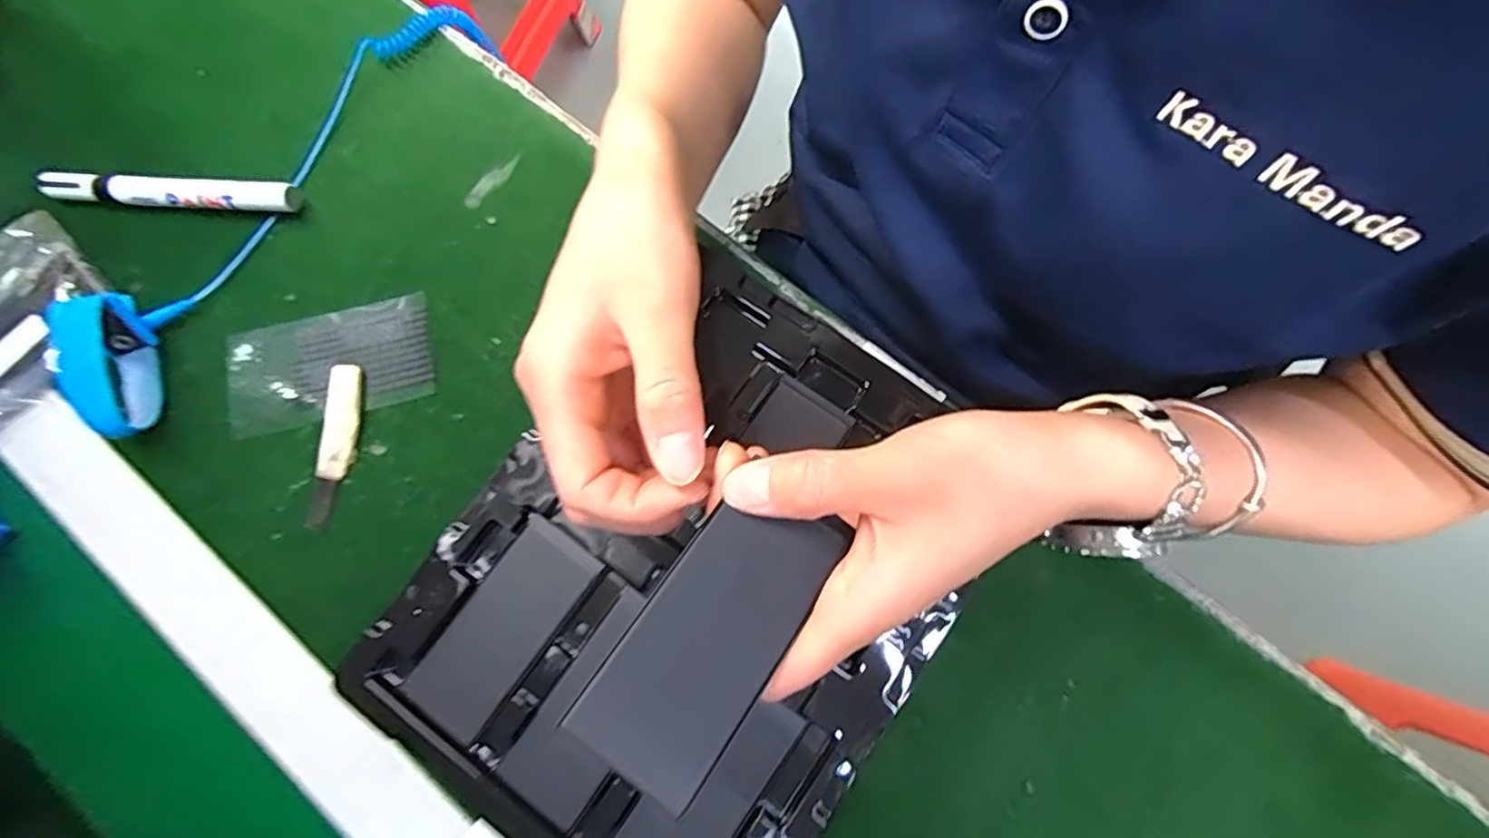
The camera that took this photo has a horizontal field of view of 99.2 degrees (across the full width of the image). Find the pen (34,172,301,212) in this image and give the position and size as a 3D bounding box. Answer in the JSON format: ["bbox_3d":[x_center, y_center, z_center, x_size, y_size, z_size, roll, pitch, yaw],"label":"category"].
[{"bbox_3d":[-0.325,-0.129,0.360,0.142,0.015,0.015,5,75,2],"label":"pen"}]

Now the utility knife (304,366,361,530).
[{"bbox_3d":[-0.210,0.013,0.324,0.018,0.011,0.084,3,76,3],"label":"utility knife"}]

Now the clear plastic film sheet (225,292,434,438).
[{"bbox_3d":[-0.223,-0.030,0.339,0.106,0.007,0.059,-14,76,-2],"label":"clear plastic film sheet"}]

